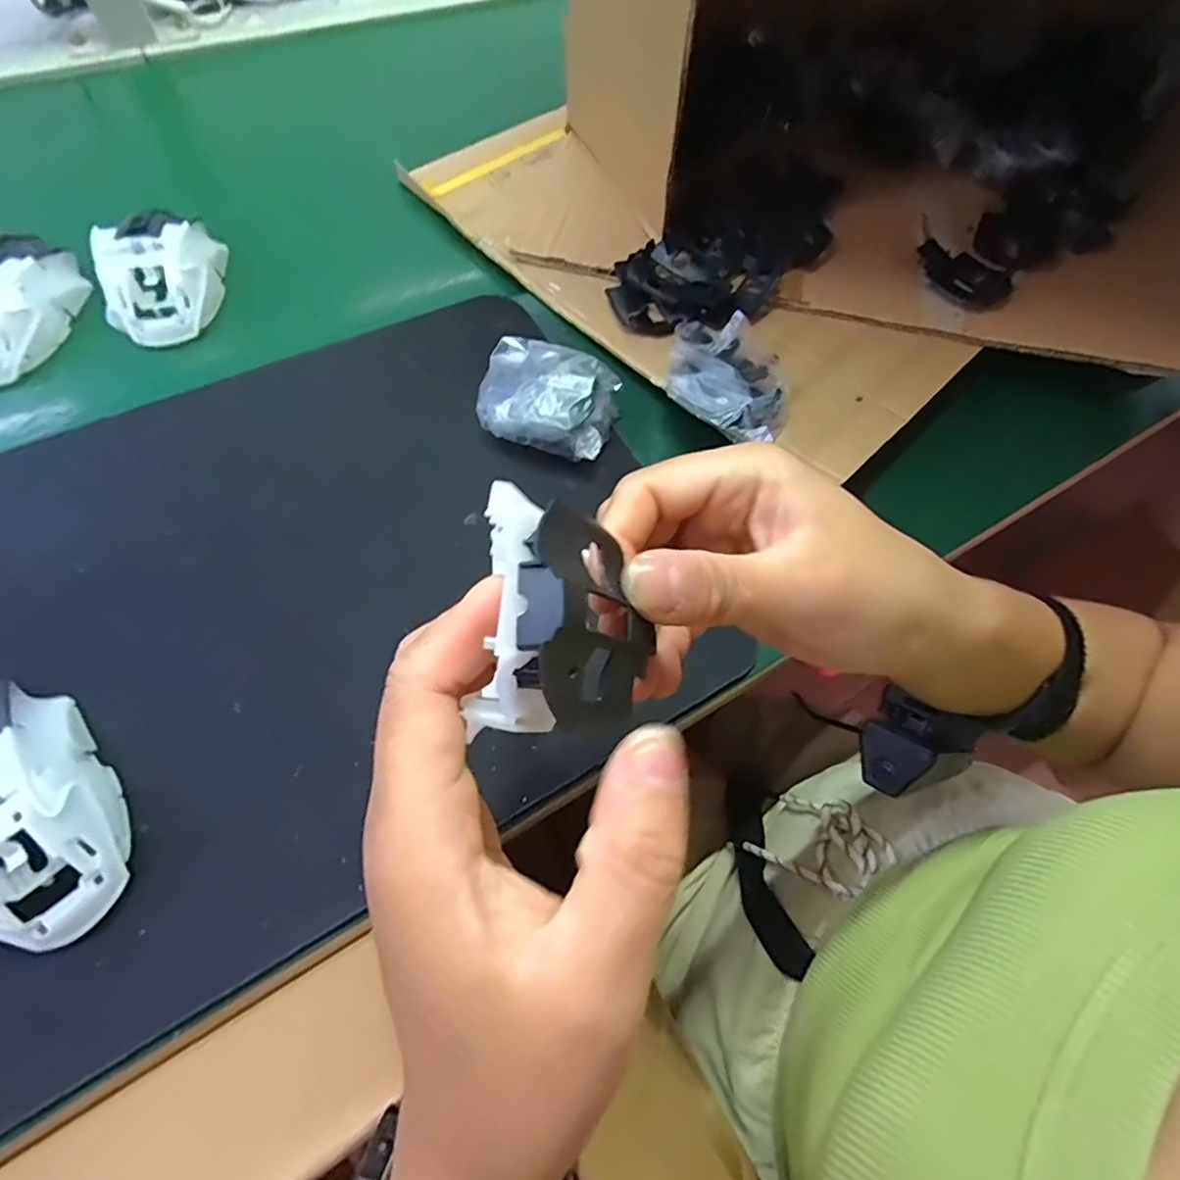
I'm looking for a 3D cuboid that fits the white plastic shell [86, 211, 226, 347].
[{"bbox_3d":[-0.272,-0.207,0.381,0.065,0.032,0.102,-17,67,-11],"label":"white plastic shell"}]

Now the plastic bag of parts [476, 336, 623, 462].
[{"bbox_3d":[-0.024,-0.110,0.350,0.077,0.033,0.057,19,66,5],"label":"plastic bag of parts"}]

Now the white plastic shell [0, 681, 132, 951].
[{"bbox_3d":[-0.236,0.087,0.240,0.115,0.037,0.070,41,70,15],"label":"white plastic shell"}]

